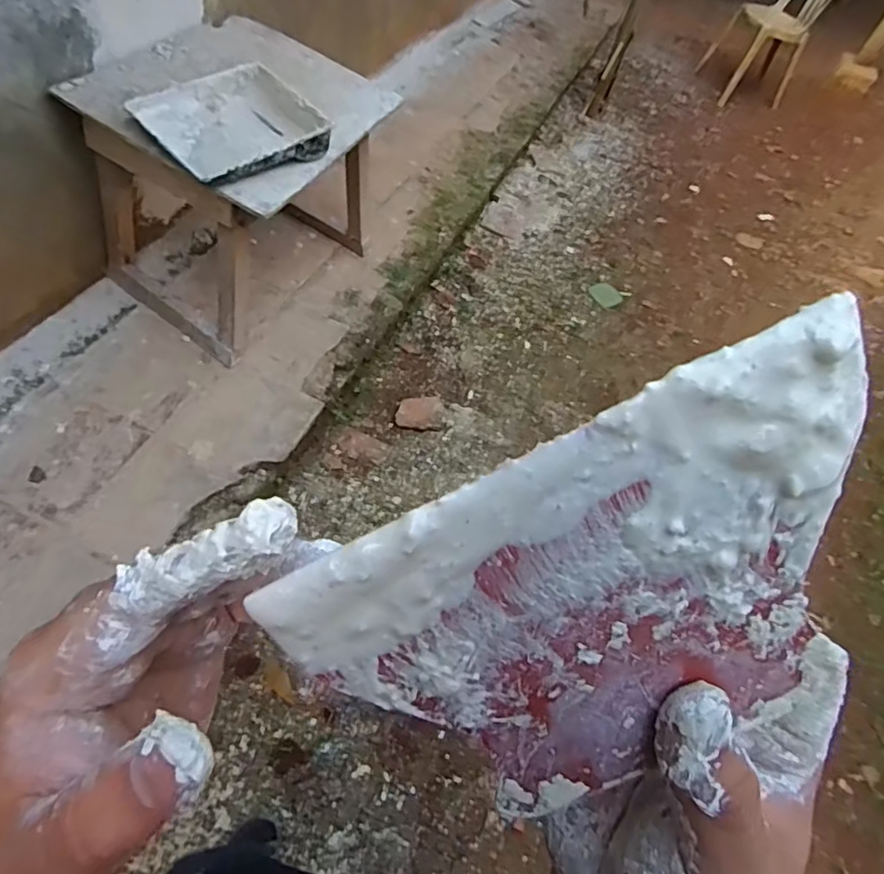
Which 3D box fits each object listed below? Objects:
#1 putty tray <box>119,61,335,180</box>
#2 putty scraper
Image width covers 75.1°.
[{"bbox_3d":[-0.467,-0.708,1.296,0.294,0.082,0.368,46,59,10],"label":"putty tray"},{"bbox_3d":[0.038,0.041,0.126,0.116,0.096,0.004,-28,27,5],"label":"putty scraper"}]

